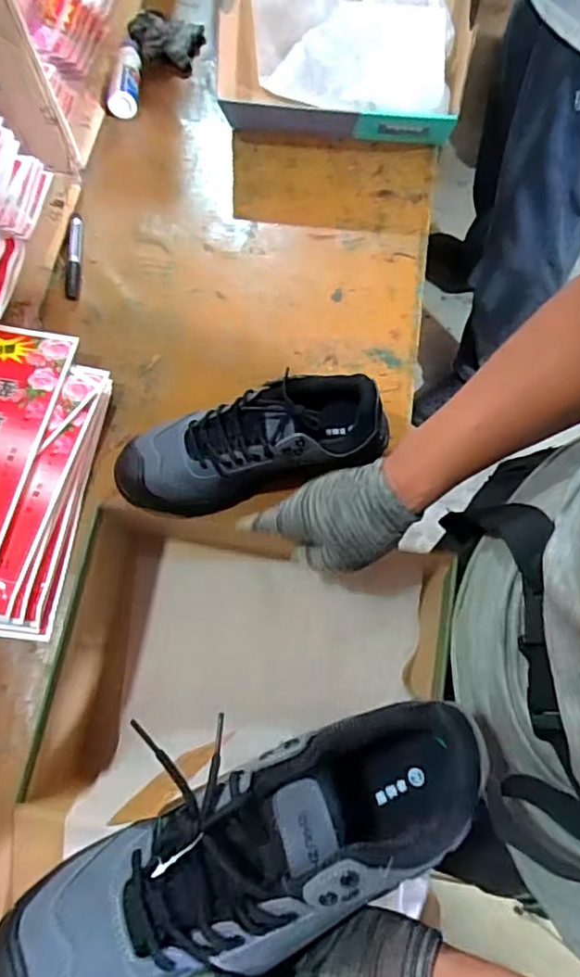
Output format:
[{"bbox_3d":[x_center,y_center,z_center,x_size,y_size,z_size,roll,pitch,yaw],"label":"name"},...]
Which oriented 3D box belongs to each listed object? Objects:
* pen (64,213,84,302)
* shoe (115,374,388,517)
[{"bbox_3d":[-0.296,-0.318,0.820,0.019,0.017,0.137,-3,68,0],"label":"pen"},{"bbox_3d":[-0.041,-0.041,0.650,0.287,0.105,0.097,-17,68,3],"label":"shoe"}]

